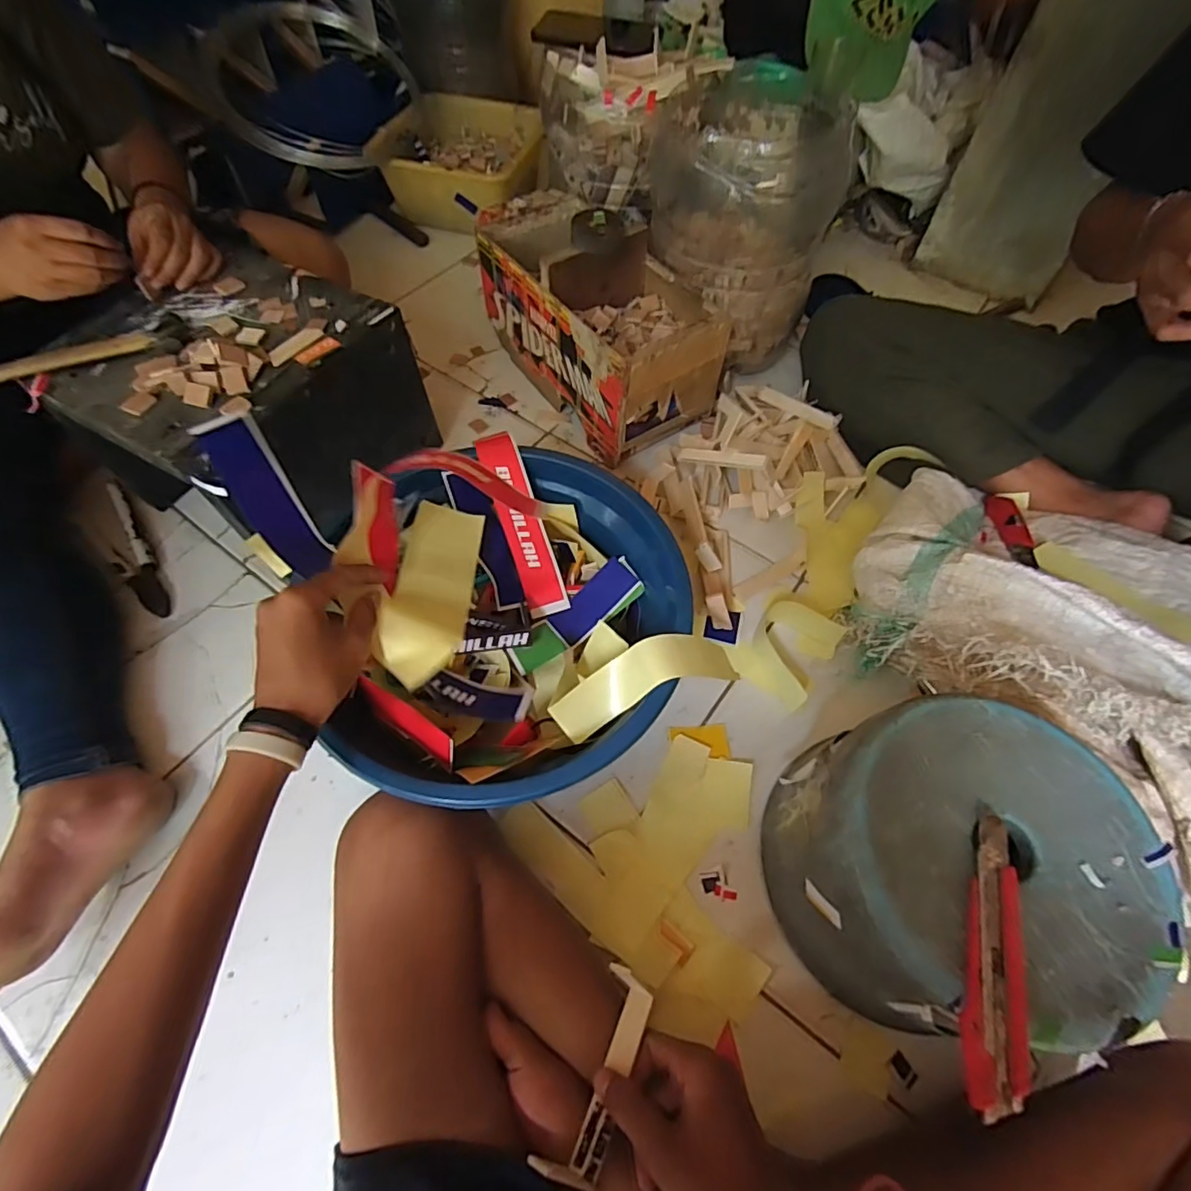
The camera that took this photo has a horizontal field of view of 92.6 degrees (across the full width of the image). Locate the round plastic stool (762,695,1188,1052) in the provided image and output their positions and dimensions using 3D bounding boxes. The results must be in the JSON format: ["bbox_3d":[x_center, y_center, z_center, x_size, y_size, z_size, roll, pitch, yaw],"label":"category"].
[{"bbox_3d":[0.274,0.212,0.454,0.232,0.145,0.217,5,60,2],"label":"round plastic stool"}]

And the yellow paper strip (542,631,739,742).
[{"bbox_3d":[0.043,0.072,0.498,0.163,0.056,0.045,-18,62,-11],"label":"yellow paper strip"}]

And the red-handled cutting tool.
[{"bbox_3d":[0.252,0.220,0.360,0.031,0.019,0.173,18,61,9],"label":"red-handled cutting tool"}]

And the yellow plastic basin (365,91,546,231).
[{"bbox_3d":[-0.239,-0.796,1.053,0.272,0.130,0.261,4,60,1],"label":"yellow plastic basin"}]

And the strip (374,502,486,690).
[{"bbox_3d":[-0.143,-0.007,0.499,0.067,0.039,0.212,-2,39,-2],"label":"strip"}]

